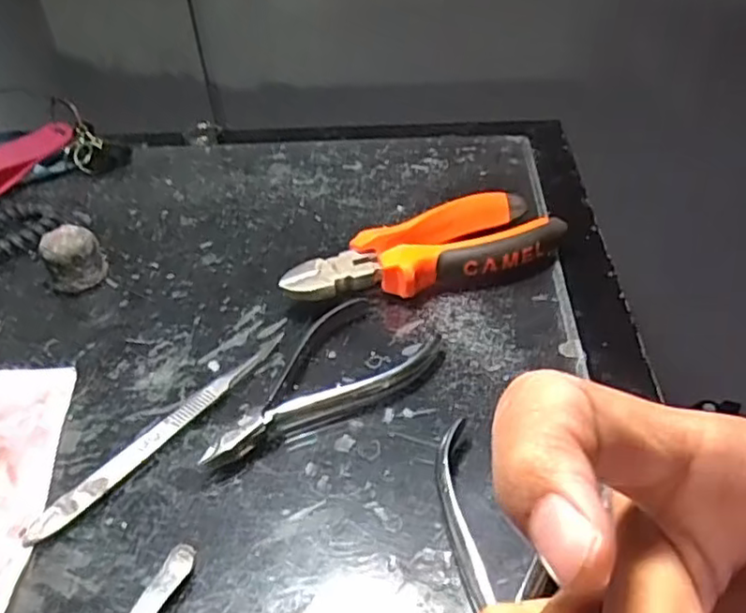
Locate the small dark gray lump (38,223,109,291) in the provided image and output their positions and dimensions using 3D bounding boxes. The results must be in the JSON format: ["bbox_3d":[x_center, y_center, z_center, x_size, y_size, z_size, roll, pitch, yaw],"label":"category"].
[{"bbox_3d":[-0.171,-0.027,0.389,0.030,0.033,0.023,-20,41,-20],"label":"small dark gray lump"}]

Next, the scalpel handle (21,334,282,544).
[{"bbox_3d":[-0.088,0.053,0.296,0.011,0.008,0.136,24,45,31],"label":"scalpel handle"}]

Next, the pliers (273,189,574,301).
[{"bbox_3d":[0.029,-0.026,0.370,0.149,0.026,0.054,-17,40,-16],"label":"pliers"}]

